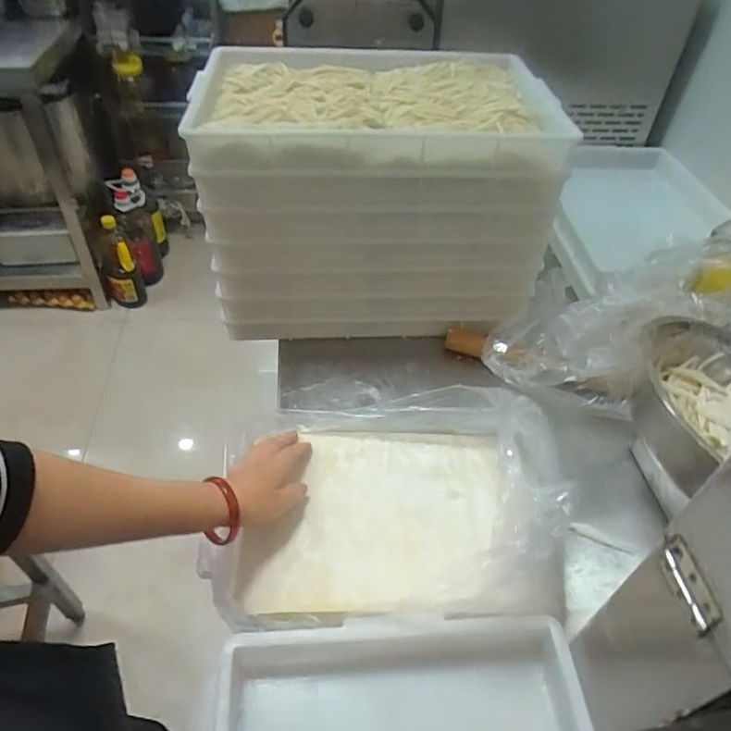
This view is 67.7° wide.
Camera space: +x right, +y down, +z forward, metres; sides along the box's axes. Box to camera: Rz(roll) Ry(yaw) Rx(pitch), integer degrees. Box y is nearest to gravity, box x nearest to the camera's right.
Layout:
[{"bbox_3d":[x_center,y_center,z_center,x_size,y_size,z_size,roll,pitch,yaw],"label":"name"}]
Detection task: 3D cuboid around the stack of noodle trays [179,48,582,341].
[{"bbox_3d":[0.009,-0.235,0.779,0.428,0.305,0.287,-1,40,-4],"label":"stack of noodle trays"}]

